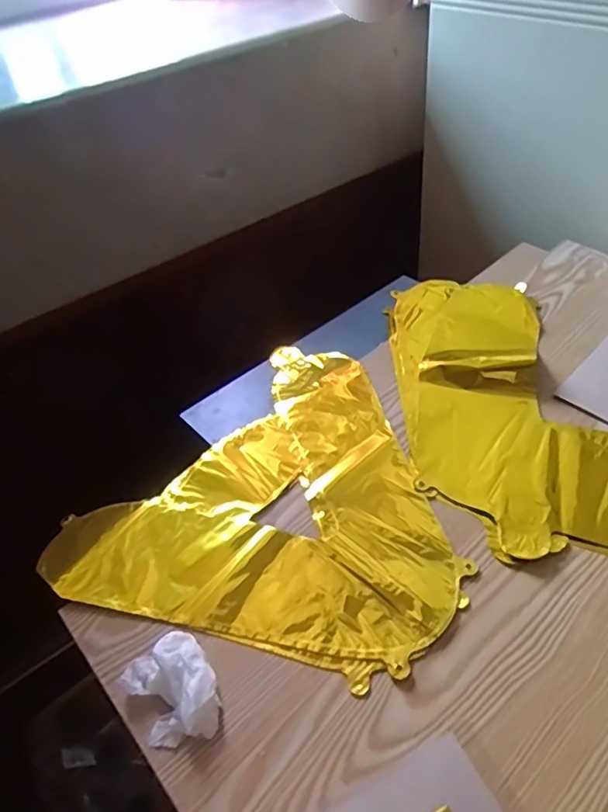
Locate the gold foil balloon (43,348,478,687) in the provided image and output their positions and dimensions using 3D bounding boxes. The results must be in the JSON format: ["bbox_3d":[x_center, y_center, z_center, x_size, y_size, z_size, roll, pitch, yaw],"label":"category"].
[{"bbox_3d":[-0.013,0.068,0.577,0.351,0.020,0.358,13,48,18],"label":"gold foil balloon"}]

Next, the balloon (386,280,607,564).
[{"bbox_3d":[0.229,-0.020,0.618,0.237,0.014,0.404,-3,45,3],"label":"balloon"}]

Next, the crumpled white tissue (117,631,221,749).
[{"bbox_3d":[-0.096,0.208,0.422,0.059,0.028,0.078,-29,49,-21],"label":"crumpled white tissue"}]

